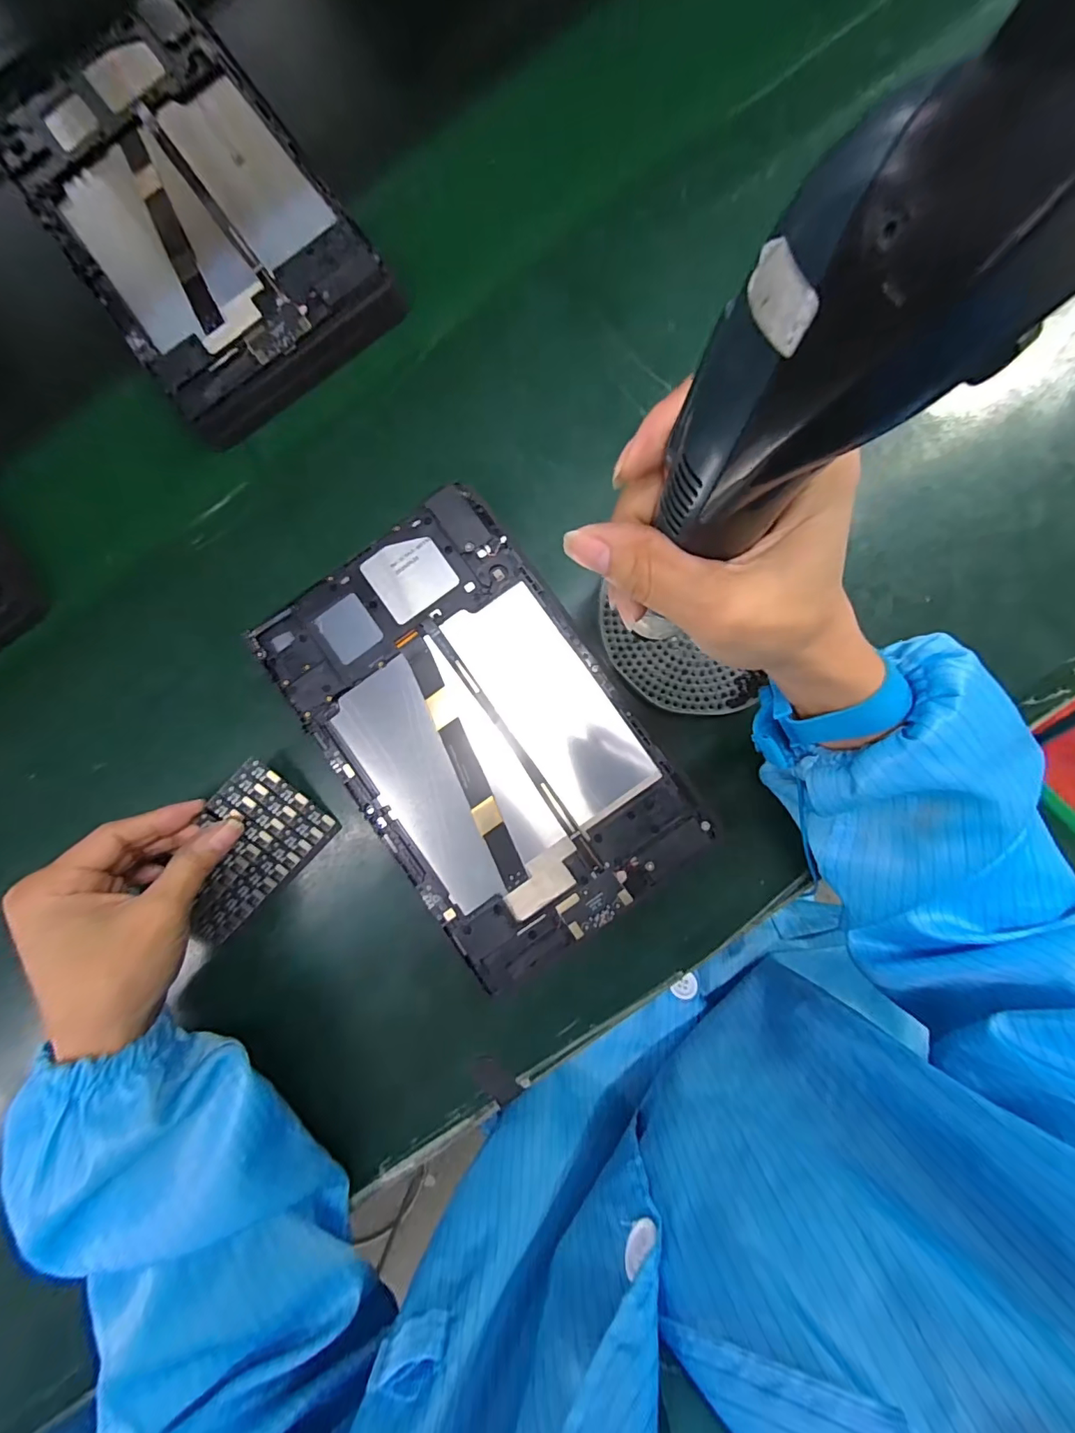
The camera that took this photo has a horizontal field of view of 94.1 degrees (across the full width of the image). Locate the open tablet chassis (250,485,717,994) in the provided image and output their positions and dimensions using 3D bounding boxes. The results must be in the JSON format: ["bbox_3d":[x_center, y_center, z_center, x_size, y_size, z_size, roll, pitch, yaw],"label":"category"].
[{"bbox_3d":[-0.032,0.010,0.274,0.149,0.011,0.231,-35,87,1],"label":"open tablet chassis"}]

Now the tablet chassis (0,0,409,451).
[{"bbox_3d":[-0.214,-0.308,0.301,0.150,0.012,0.266,-38,88,3],"label":"tablet chassis"}]

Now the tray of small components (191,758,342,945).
[{"bbox_3d":[-0.174,0.080,0.290,0.100,0.004,0.064,-45,105,-1],"label":"tray of small components"}]

